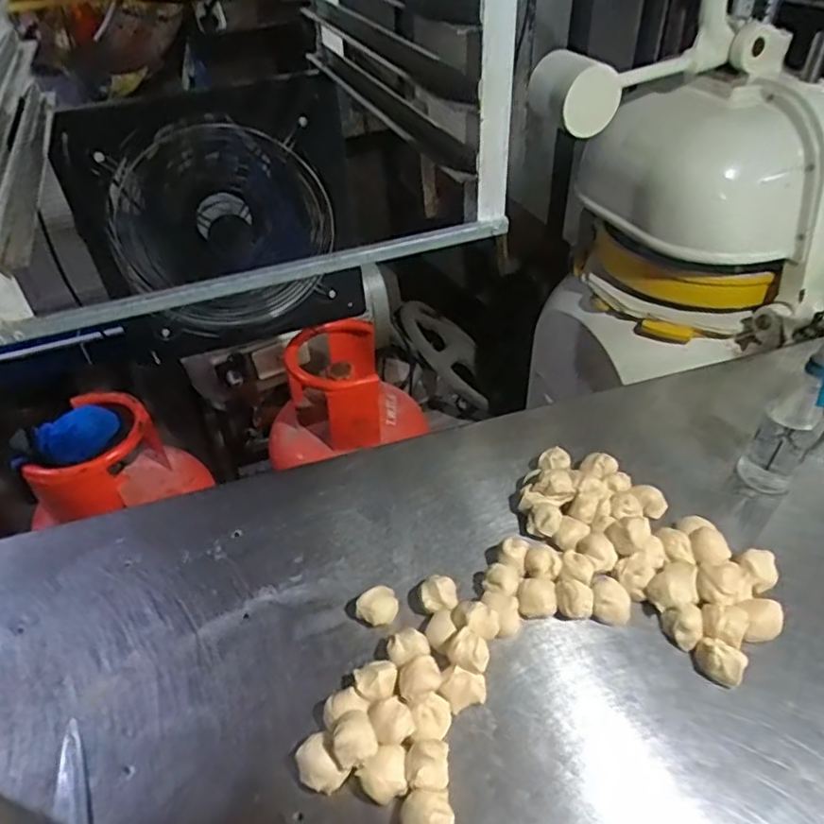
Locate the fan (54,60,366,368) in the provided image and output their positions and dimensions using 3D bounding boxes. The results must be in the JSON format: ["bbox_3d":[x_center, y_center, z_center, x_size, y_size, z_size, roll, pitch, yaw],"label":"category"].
[{"bbox_3d":[-0.267,-0.271,0.877,0.367,0.338,0.127,-15,43,-13],"label":"fan"}]

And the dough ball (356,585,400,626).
[{"bbox_3d":[-0.036,0.220,0.698,0.046,0.025,0.039,-26,48,-22],"label":"dough ball"}]

